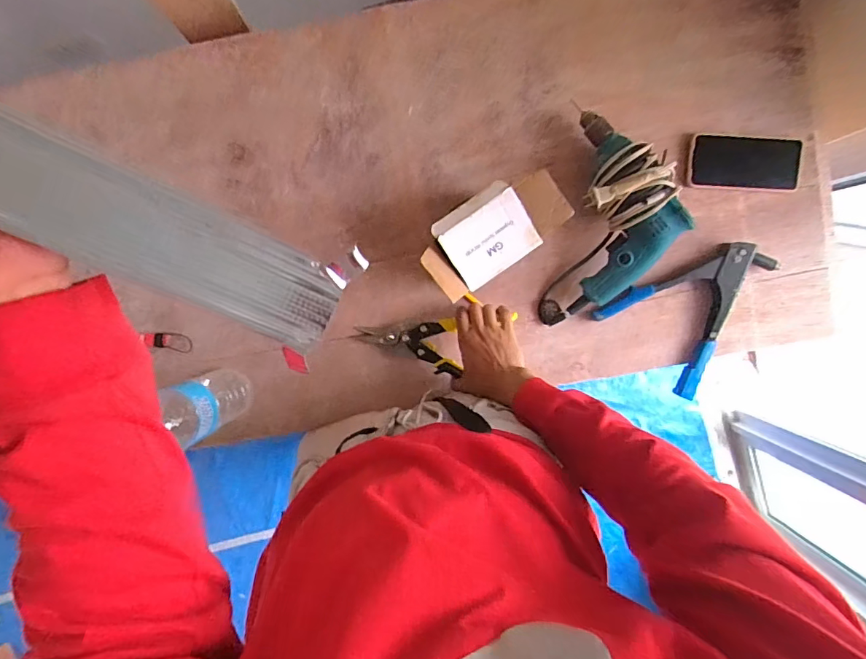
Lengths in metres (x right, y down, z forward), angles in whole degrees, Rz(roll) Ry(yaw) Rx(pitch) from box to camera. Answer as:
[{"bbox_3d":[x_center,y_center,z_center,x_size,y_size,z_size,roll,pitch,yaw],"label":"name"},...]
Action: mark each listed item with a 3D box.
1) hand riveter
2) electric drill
[{"bbox_3d":[0.391,-0.044,0.707,0.204,0.044,0.230,41,94,-3],"label":"hand riveter"},{"bbox_3d":[0.262,-0.146,0.669,0.162,0.097,0.300,8,95,0],"label":"electric drill"}]

